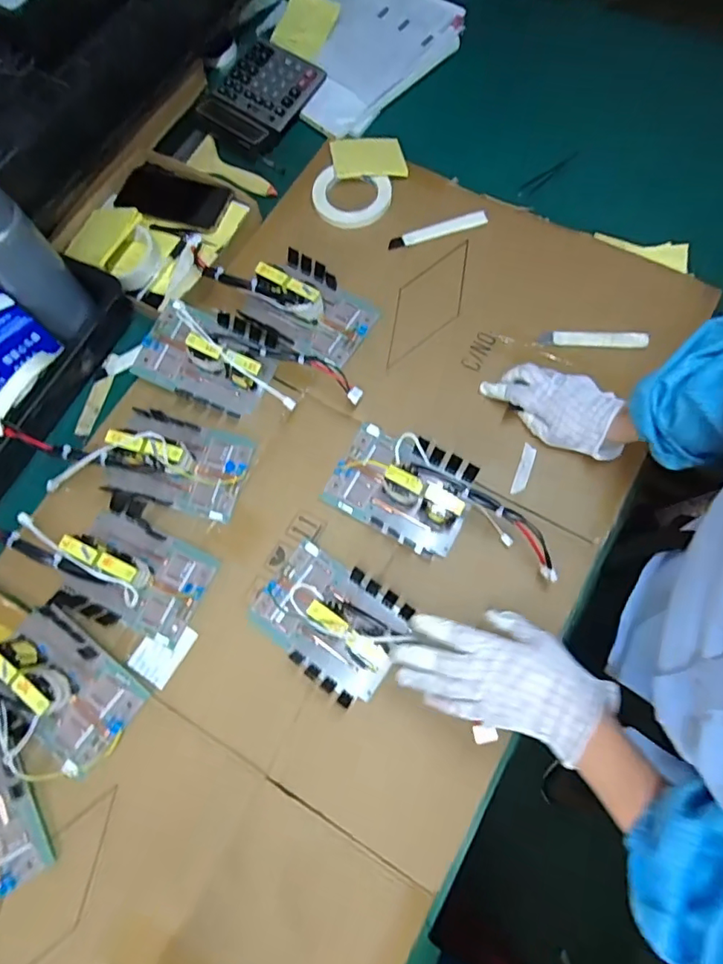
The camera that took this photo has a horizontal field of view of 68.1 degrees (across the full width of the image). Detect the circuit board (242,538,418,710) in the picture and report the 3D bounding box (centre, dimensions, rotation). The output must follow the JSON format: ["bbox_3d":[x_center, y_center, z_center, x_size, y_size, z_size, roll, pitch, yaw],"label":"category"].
[{"bbox_3d":[-0.031,0.148,0.576,0.171,0.059,0.121,37,77,11],"label":"circuit board"}]

